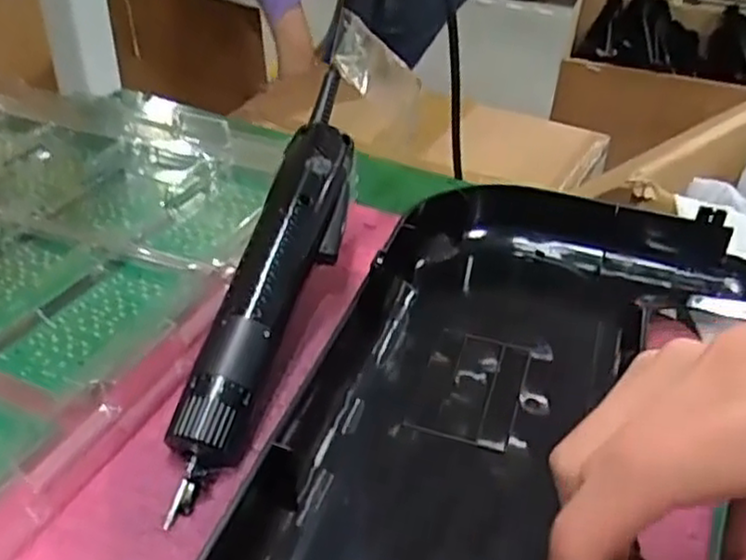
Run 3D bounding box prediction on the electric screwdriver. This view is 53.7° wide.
[{"bbox_3d":[-0.046,-0.007,0.375,0.036,0.030,0.250,12,58,10],"label":"electric screwdriver"}]

